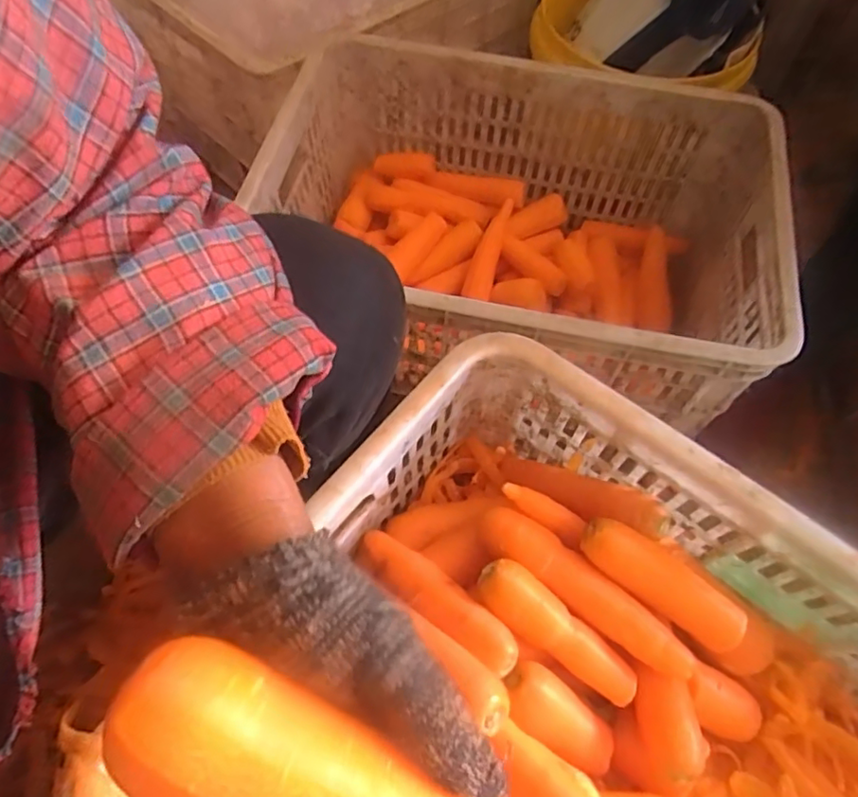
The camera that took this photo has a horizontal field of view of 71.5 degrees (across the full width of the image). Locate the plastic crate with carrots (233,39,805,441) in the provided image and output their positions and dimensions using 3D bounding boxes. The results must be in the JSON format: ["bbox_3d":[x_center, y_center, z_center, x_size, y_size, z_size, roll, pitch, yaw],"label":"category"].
[{"bbox_3d":[0.086,-0.167,0.653,0.500,0.227,0.323,13,63,6],"label":"plastic crate with carrots"}]

